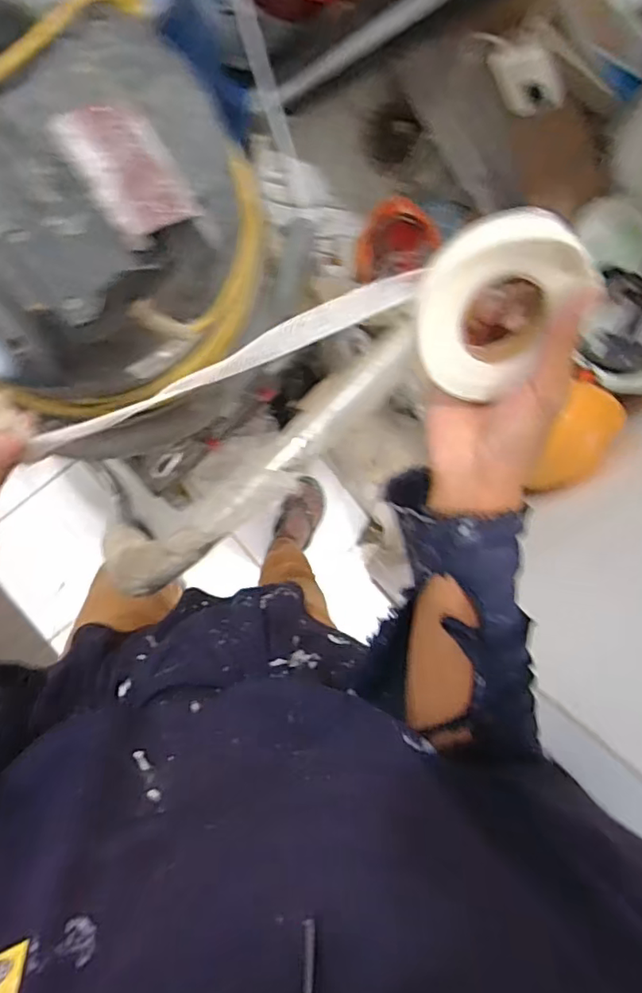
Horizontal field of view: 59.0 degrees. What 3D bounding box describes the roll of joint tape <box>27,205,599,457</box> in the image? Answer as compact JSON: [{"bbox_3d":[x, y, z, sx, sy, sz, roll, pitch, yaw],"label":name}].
[{"bbox_3d":[-0.015,-0.079,0.342,0.341,0.042,0.091,-15,95,8],"label":"roll of joint tape"}]

